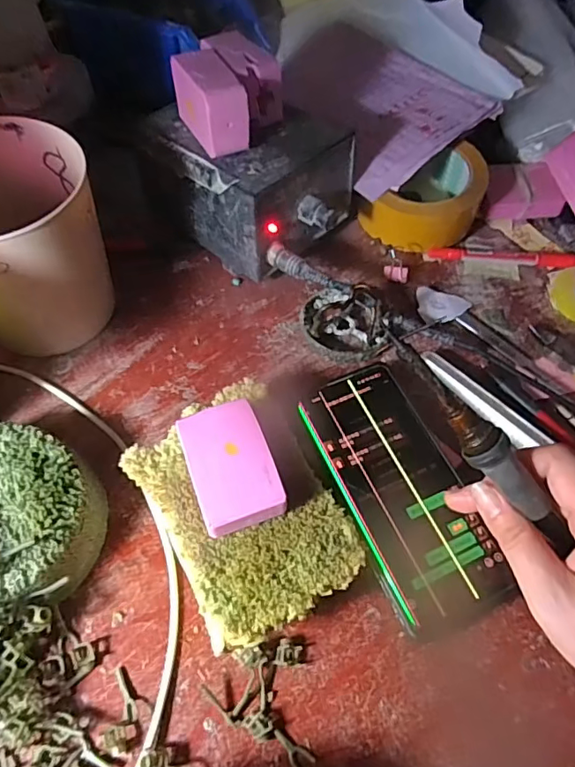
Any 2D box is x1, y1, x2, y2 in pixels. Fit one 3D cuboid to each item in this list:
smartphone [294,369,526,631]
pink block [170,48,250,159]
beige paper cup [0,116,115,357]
[{"bbox_3d":[0.068,0.065,0.324,0.073,0.015,0.158,-20,64,-13],"label":"smartphone"},{"bbox_3d":[-0.056,-0.201,0.372,0.034,0.046,0.066,-21,62,-15],"label":"pink block"},{"bbox_3d":[-0.179,-0.096,0.351,0.101,0.104,0.114,-36,67,-22],"label":"beige paper cup"}]

